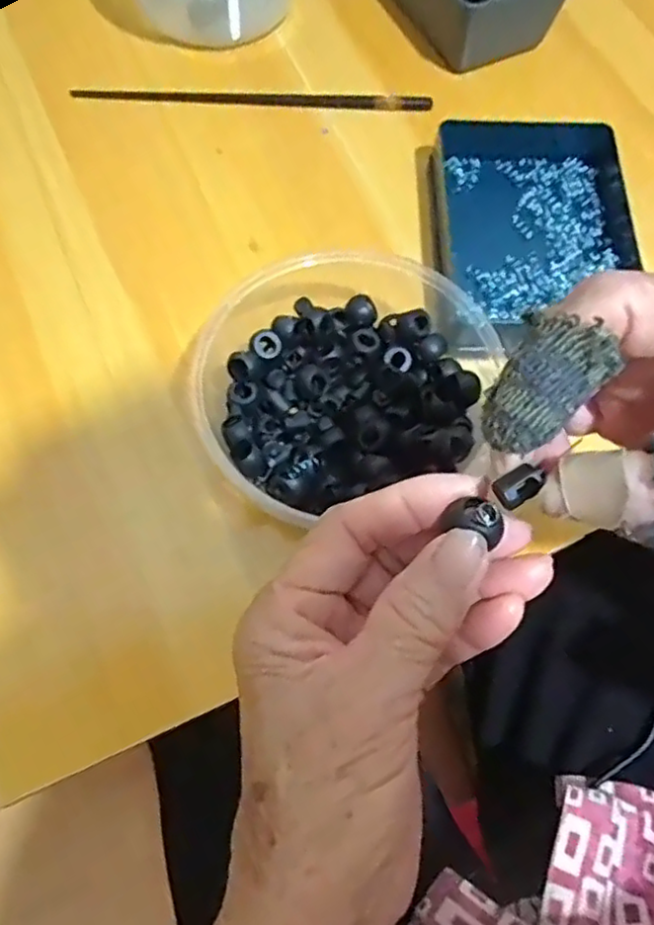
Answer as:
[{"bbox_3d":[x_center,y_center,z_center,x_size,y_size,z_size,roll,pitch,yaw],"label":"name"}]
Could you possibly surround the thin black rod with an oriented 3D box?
[{"bbox_3d":[-0.049,-0.241,0.443,0.234,0.004,0.009,2,68,0],"label":"thin black rod"}]

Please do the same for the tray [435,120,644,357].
[{"bbox_3d":[0.122,-0.144,0.393,0.104,0.025,0.149,0,68,-1],"label":"tray"}]

